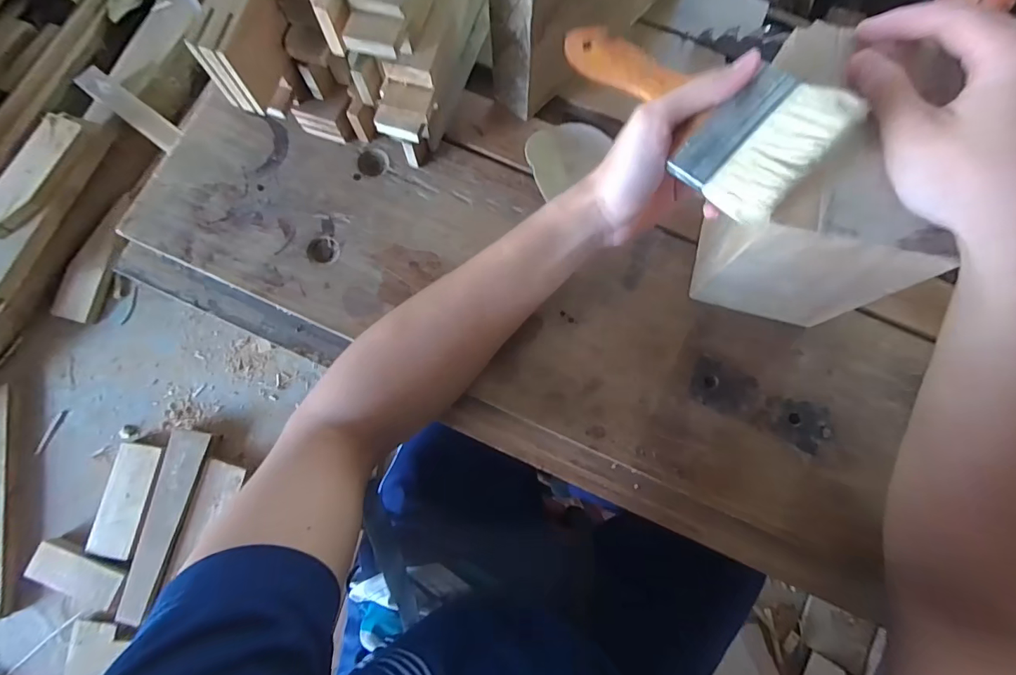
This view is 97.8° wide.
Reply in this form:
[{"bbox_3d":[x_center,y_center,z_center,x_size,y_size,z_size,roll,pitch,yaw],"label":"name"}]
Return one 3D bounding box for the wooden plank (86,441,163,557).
[{"bbox_3d":[-1.007,0.433,1.161,0.035,0.092,0.293,10,84,42],"label":"wooden plank"}]

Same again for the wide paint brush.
[{"bbox_3d":[0.104,-0.146,0.276,0.183,0.011,0.075,44,101,27],"label":"wide paint brush"}]

